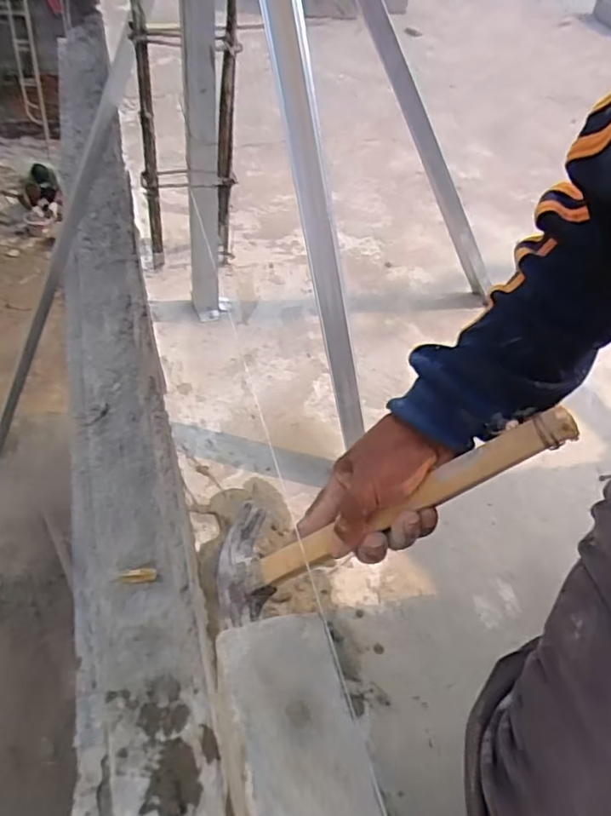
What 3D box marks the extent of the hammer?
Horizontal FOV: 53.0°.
[{"bbox_3d":[0.050,0.077,0.464,0.309,0.027,0.094,-29,39,27],"label":"hammer"}]

